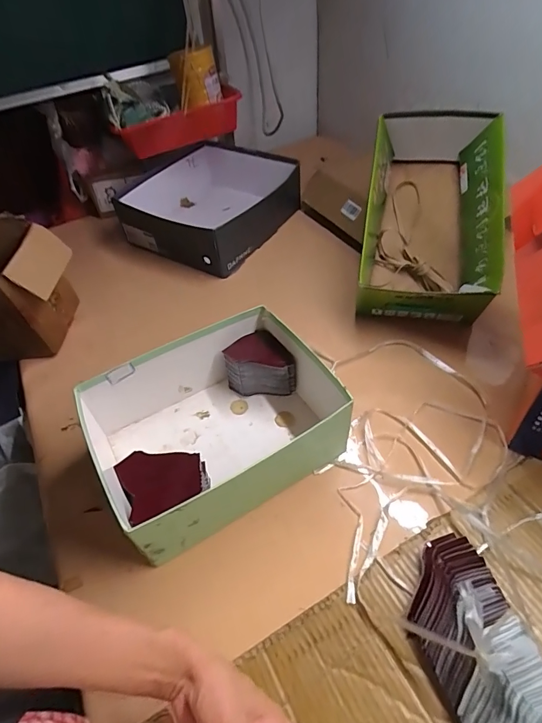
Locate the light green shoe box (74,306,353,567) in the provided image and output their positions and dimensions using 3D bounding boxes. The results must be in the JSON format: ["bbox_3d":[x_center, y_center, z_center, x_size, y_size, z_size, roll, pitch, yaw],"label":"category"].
[{"bbox_3d":[-0.069,0.078,0.562,0.308,0.118,0.231,-27,50,-18],"label":"light green shoe box"}]

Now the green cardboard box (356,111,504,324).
[{"bbox_3d":[0.283,-0.277,0.734,0.208,0.143,0.401,6,72,12],"label":"green cardboard box"}]

